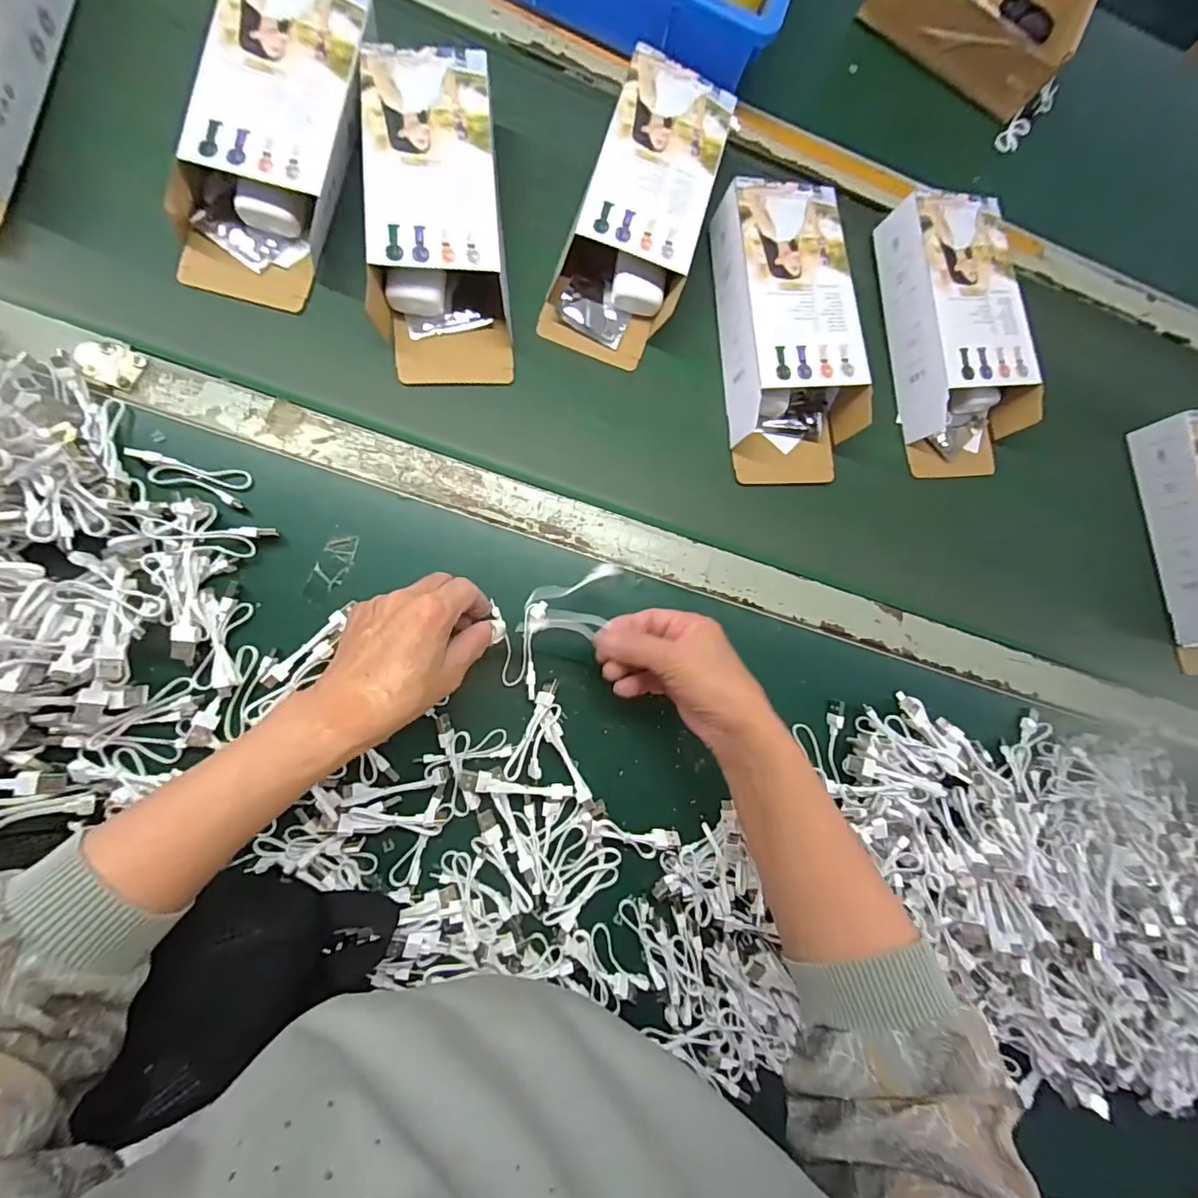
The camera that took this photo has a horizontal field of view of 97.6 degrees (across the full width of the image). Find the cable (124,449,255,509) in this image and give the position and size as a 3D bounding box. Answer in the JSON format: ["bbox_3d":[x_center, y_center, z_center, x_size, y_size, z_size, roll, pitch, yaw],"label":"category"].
[{"bbox_3d":[-0.295,-0.091,0.380,0.075,0.017,0.028,20,83,-14],"label":"cable"}]

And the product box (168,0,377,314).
[{"bbox_3d":[-0.249,-0.364,0.411,0.113,0.062,0.255,15,83,-2],"label":"product box"}]

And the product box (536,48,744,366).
[{"bbox_3d":[0.040,-0.337,0.460,0.103,0.054,0.252,21,83,-1],"label":"product box"}]

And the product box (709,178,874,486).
[{"bbox_3d":[0.170,-0.235,0.471,0.111,0.059,0.251,-4,84,-4],"label":"product box"}]

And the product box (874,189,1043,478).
[{"bbox_3d":[0.343,-0.250,0.499,0.108,0.055,0.250,-6,84,-4],"label":"product box"}]

